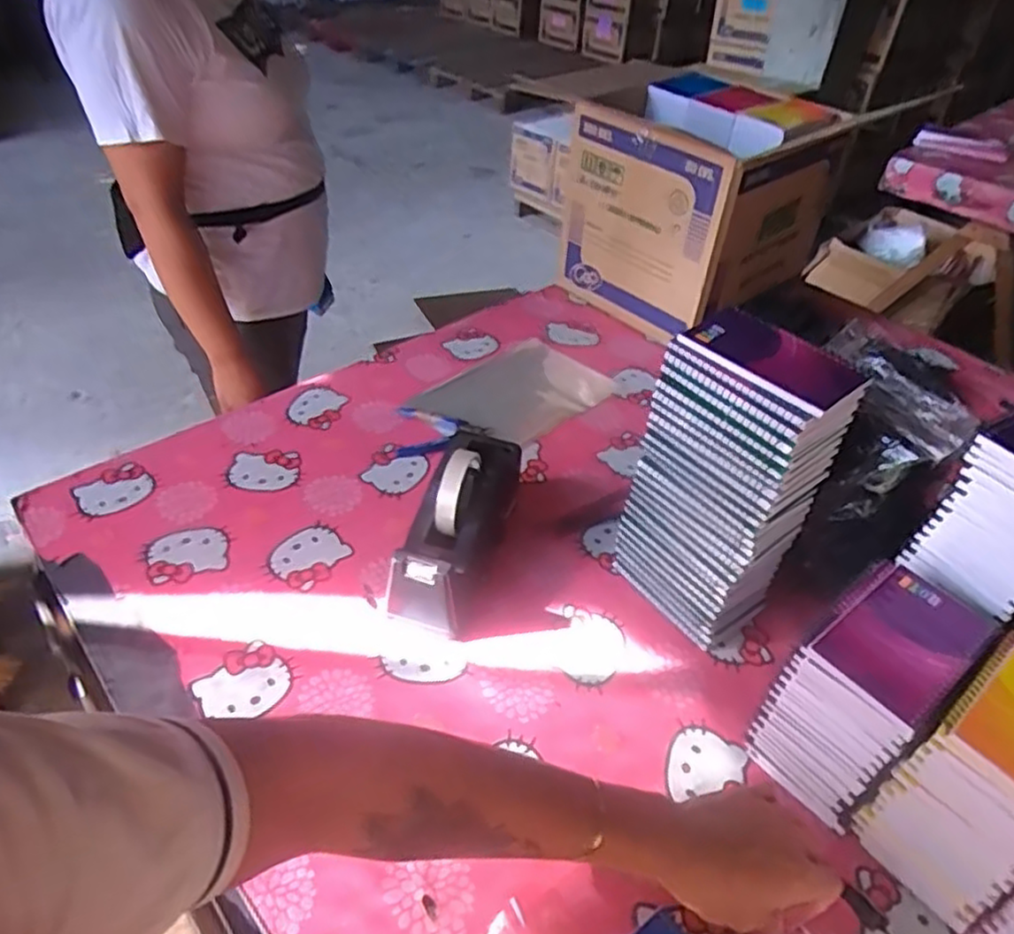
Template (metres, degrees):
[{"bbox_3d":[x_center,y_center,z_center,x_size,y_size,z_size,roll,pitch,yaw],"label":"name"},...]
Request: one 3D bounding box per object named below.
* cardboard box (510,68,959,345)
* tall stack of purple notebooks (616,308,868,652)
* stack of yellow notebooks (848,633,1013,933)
[{"bbox_3d":[0.298,-0.402,1.131,0.302,0.307,0.313,-28,51,-31],"label":"cardboard box"},{"bbox_3d":[0.197,0.019,0.653,0.097,0.293,0.137,-26,50,-30],"label":"tall stack of purple notebooks"},{"bbox_3d":[0.355,0.227,0.522,0.141,0.160,0.089,-27,50,-31],"label":"stack of yellow notebooks"}]

